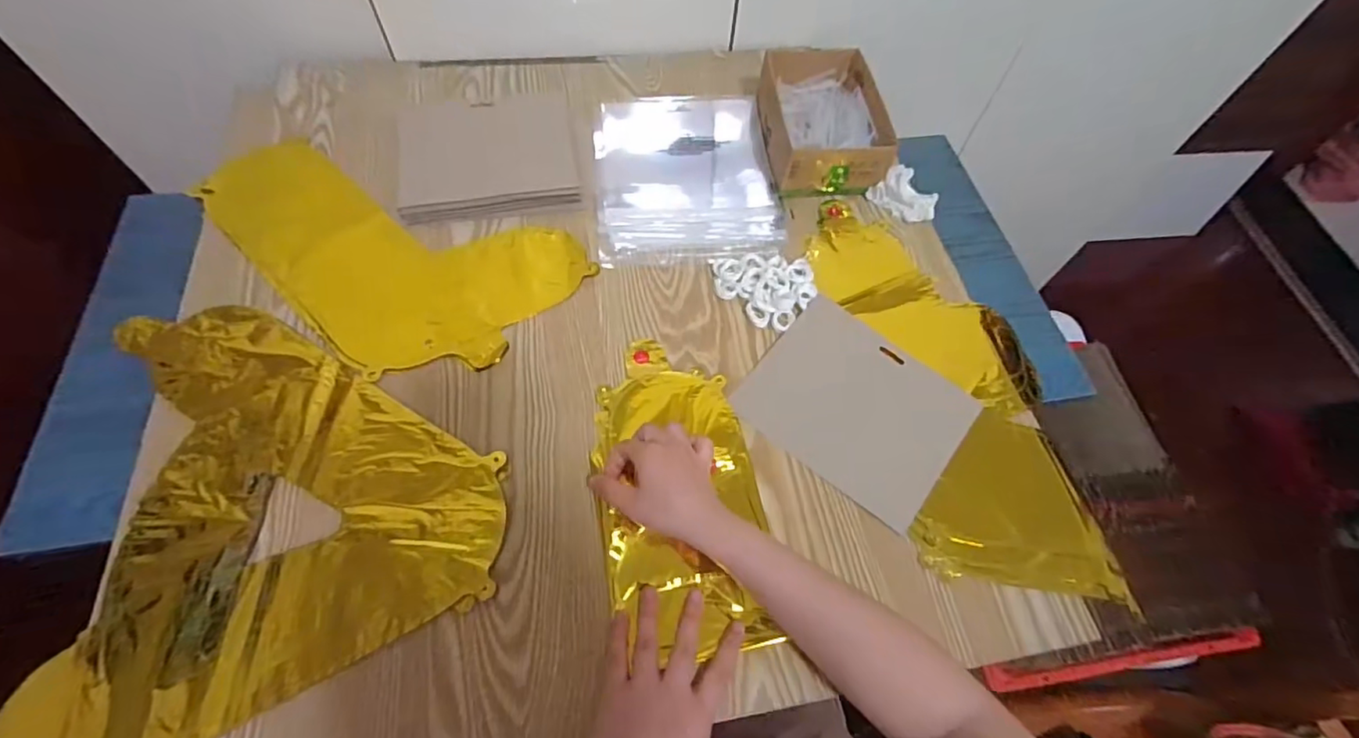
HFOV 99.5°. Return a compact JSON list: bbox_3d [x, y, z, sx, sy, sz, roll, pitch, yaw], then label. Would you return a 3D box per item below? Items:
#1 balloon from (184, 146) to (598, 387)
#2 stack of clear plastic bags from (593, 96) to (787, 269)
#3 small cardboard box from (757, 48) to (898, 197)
[{"bbox_3d":[-0.313,-0.143,0.602,0.393,0.005,0.227,35,64,15],"label":"balloon"},{"bbox_3d":[0.006,-0.245,0.692,0.211,0.012,0.284,-4,61,-6],"label":"stack of clear plastic bags"},{"bbox_3d":[0.167,-0.301,0.688,0.128,0.067,0.200,1,61,-4],"label":"small cardboard box"}]

